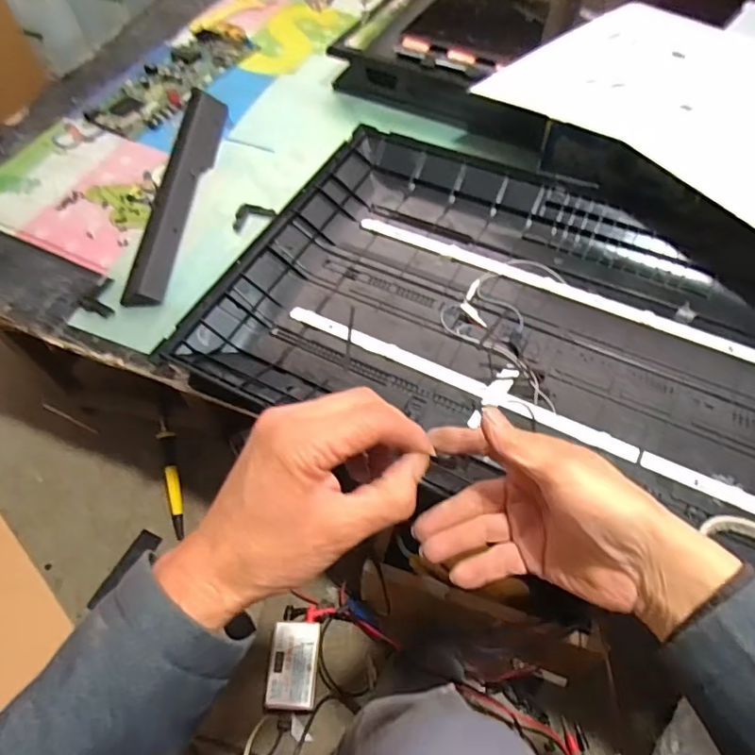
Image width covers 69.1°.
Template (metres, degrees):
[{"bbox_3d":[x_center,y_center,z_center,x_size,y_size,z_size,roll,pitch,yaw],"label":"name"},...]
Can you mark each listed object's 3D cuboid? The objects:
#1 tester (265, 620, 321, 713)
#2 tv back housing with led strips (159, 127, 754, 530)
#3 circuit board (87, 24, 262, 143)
[{"bbox_3d":[-0.103,0.355,0.675,0.060,0.034,0.094,2,57,0],"label":"tester"},{"bbox_3d":[0.195,-0.039,0.557,0.718,0.044,0.446,21,61,15],"label":"tv back housing with led strips"},{"bbox_3d":[-0.308,-0.469,0.851,0.105,0.016,0.298,25,60,14],"label":"circuit board"}]

